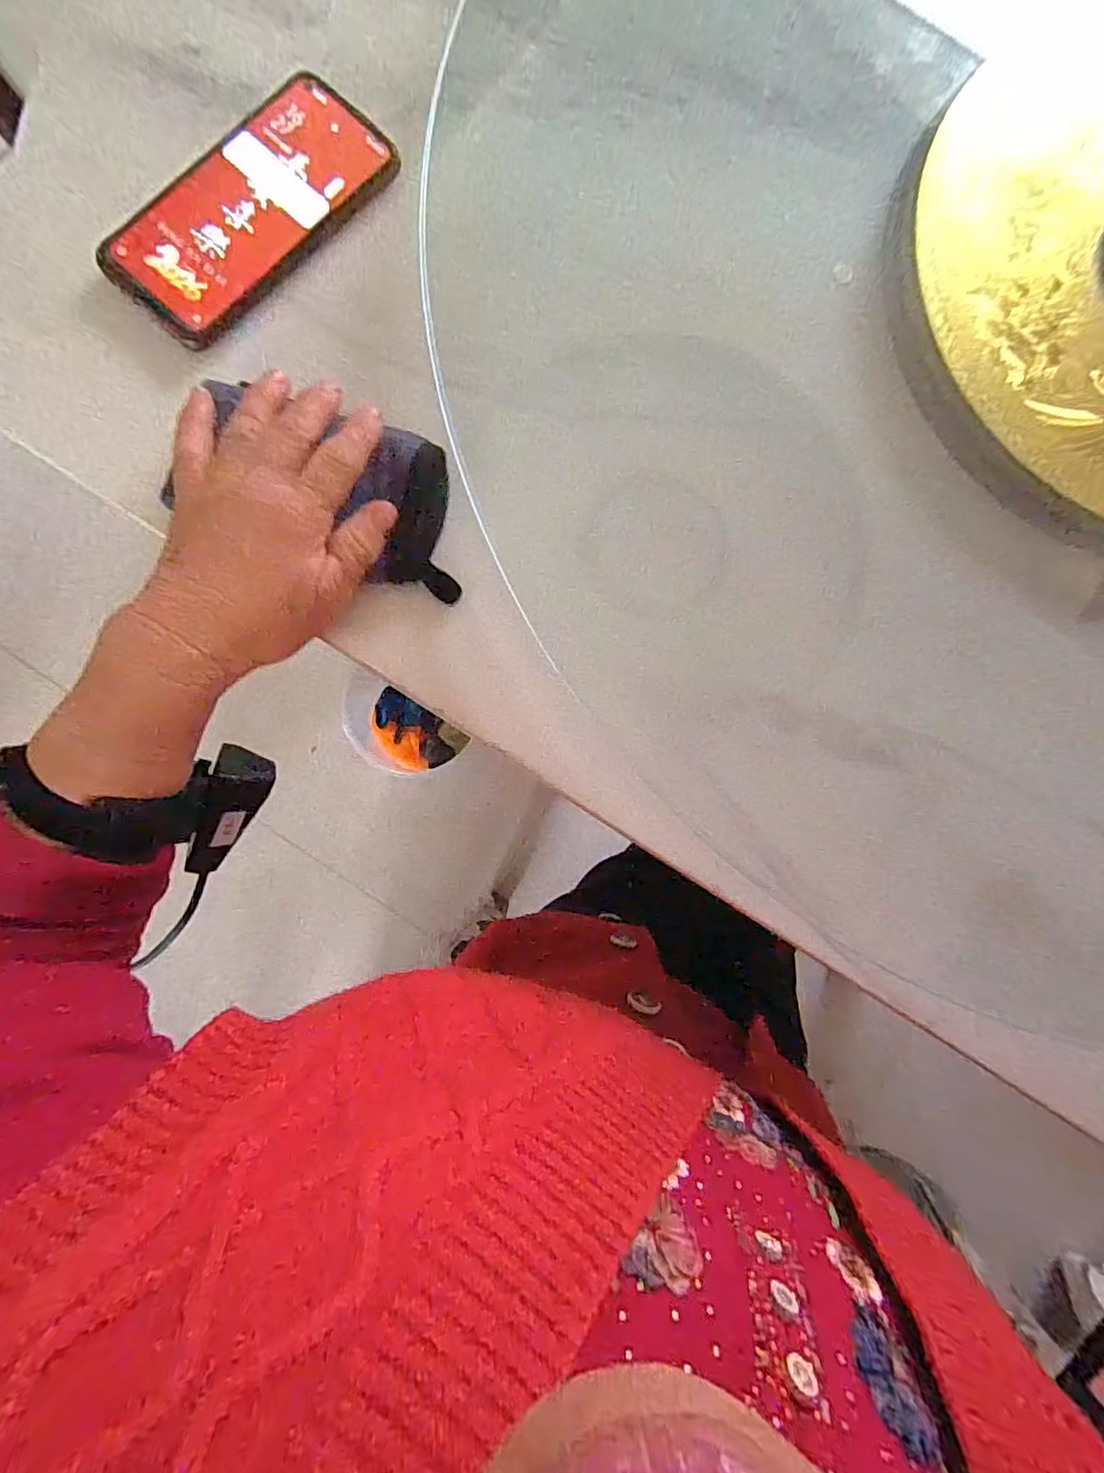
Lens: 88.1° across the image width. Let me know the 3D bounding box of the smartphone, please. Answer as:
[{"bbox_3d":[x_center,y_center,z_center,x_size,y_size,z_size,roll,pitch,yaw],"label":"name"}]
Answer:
[{"bbox_3d":[-0.166,-0.289,0.312,0.073,0.012,0.161,45,87,2],"label":"smartphone"}]

